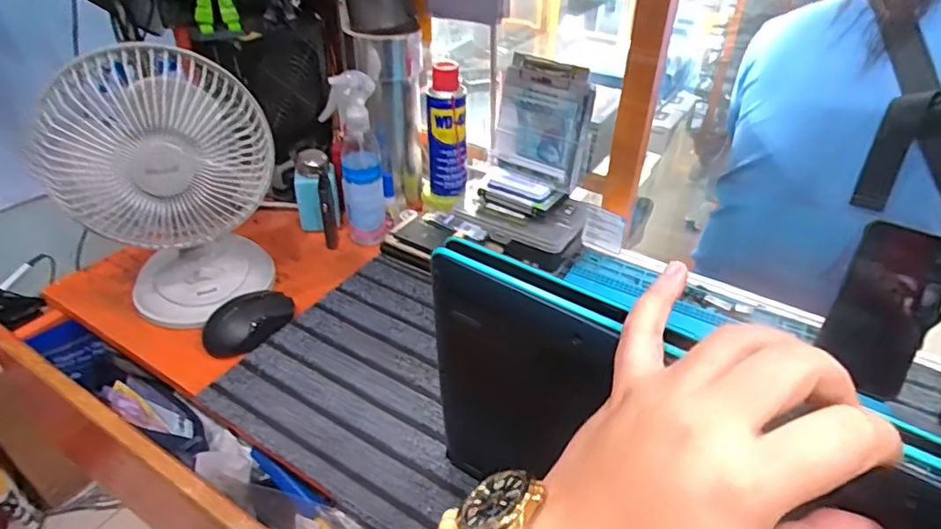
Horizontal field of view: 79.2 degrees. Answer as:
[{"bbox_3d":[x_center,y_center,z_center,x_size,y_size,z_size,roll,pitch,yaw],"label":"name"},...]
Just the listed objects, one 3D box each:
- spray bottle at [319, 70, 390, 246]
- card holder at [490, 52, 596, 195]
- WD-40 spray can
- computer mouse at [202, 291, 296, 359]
[{"bbox_3d":[-0.144,-0.124,0.722,0.067,0.224,0.047,-3,37,-6],"label":"spray bottle"},{"bbox_3d":[0.083,-0.166,0.675,0.114,0.129,0.054,29,45,32],"label":"card holder"},{"bbox_3d":[-0.033,-0.161,0.738,0.059,0.185,0.053,0,37,-2],"label":"WD-40 spray can"},{"bbox_3d":[-0.240,0.061,0.617,0.054,0.035,0.097,25,42,27],"label":"computer mouse"}]

